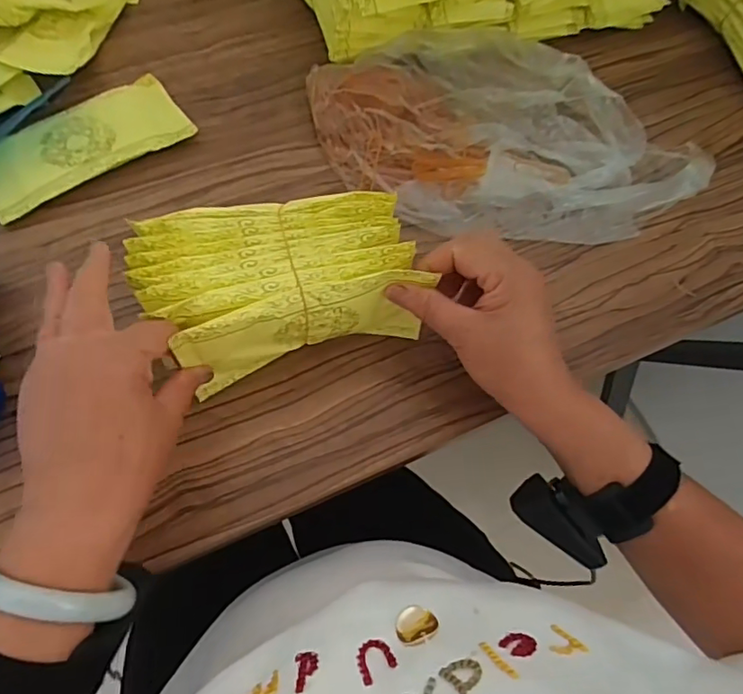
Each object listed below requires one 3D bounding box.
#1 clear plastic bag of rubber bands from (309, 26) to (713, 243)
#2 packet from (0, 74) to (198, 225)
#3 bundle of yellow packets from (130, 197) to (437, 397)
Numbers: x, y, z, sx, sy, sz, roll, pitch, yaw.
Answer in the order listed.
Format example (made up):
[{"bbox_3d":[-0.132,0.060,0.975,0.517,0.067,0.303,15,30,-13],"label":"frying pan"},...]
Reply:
[{"bbox_3d":[0.106,-0.179,0.471,0.342,0.054,0.187,23,66,7],"label":"clear plastic bag of rubber bands"},{"bbox_3d":[-0.250,-0.177,0.473,0.172,0.013,0.090,-33,71,-16],"label":"packet"},{"bbox_3d":[-0.062,-0.041,0.379,0.173,0.085,0.091,-13,67,-9],"label":"bundle of yellow packets"}]

